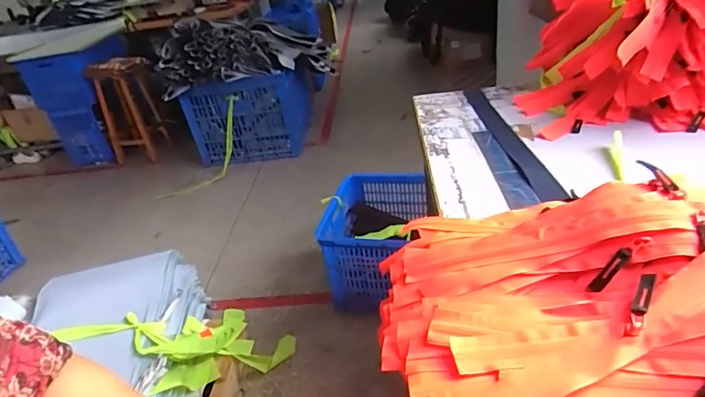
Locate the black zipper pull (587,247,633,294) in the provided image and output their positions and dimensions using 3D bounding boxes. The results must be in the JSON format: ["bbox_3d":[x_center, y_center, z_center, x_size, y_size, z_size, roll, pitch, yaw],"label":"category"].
[{"bbox_3d":[0.227,0.064,0.390,0.049,0.005,0.010,-49,37,3],"label":"black zipper pull"}]

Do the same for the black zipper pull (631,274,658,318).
[{"bbox_3d":[0.236,0.078,0.359,0.011,0.011,0.049,17,38,35],"label":"black zipper pull"}]

